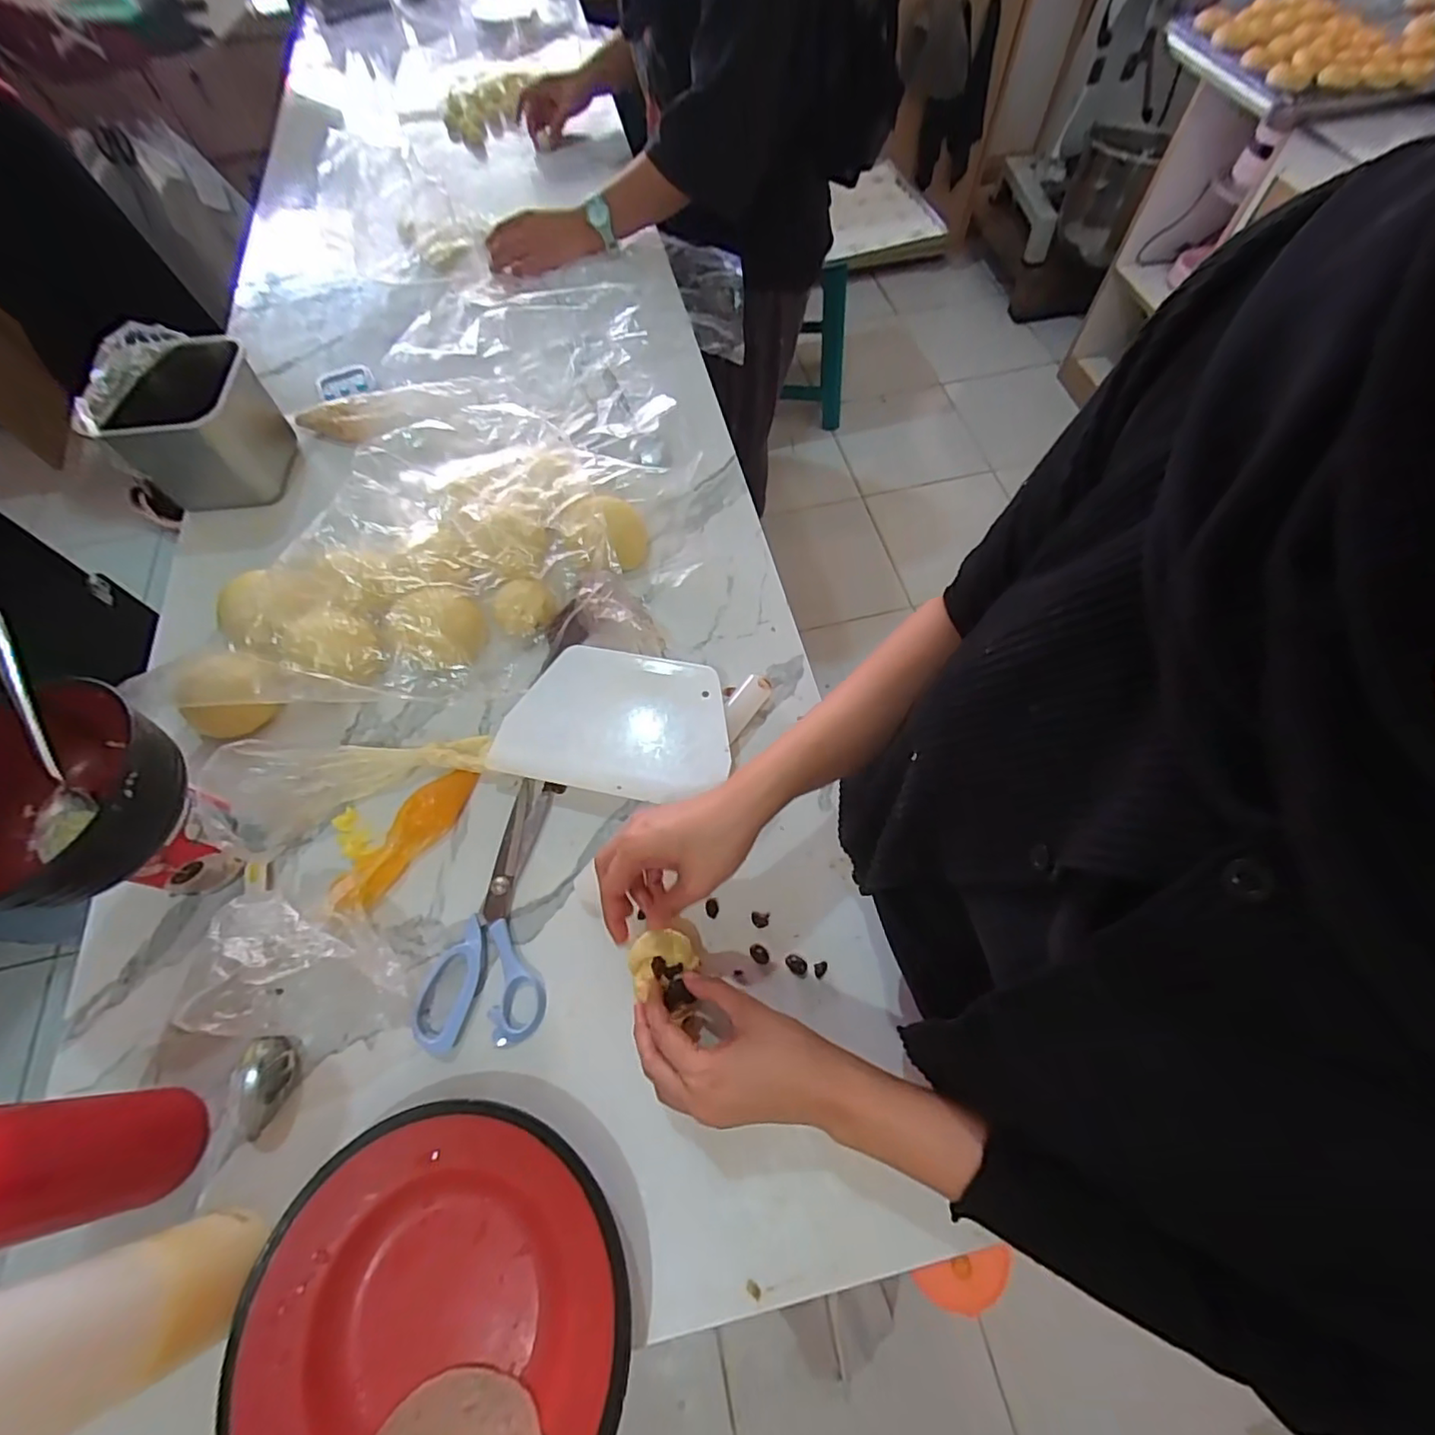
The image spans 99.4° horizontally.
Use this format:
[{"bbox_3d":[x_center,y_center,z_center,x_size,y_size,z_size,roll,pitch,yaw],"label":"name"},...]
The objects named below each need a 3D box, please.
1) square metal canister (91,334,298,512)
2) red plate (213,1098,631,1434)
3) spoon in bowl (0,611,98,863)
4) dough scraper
[{"bbox_3d":[-0.513,-0.291,0.620,0.096,0.106,0.133,-3,63,1],"label":"square metal canister"},{"bbox_3d":[-0.156,0.328,0.340,0.202,0.030,0.186,-1,63,2],"label":"red plate"},{"bbox_3d":[-0.436,0.007,0.385,0.031,0.019,0.162,-16,95,-5],"label":"spoon in bowl"},{"bbox_3d":[-0.079,0.000,0.495,0.178,0.005,0.122,10,65,6],"label":"dough scraper"}]

